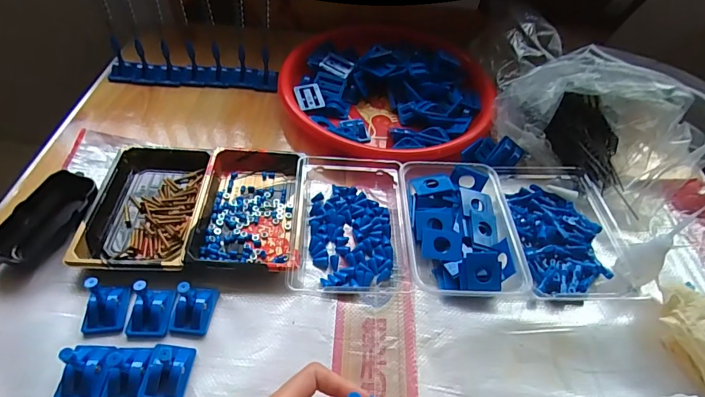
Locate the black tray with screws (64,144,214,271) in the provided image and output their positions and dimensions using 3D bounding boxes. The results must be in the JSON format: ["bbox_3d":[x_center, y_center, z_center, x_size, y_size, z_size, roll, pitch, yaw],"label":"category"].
[{"bbox_3d":[-0.218,0.007,0.445,0.107,0.024,0.160,2,49,-4],"label":"black tray with screws"}]

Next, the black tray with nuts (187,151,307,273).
[{"bbox_3d":[-0.110,0.009,0.445,0.102,0.026,0.160,1,49,-5],"label":"black tray with nuts"}]

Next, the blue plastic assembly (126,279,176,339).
[{"bbox_3d":[-0.178,0.092,0.355,0.035,0.038,0.038,4,49,-2],"label":"blue plastic assembly"}]

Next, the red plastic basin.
[{"bbox_3d":[0.046,-0.157,0.588,0.287,0.061,0.287,3,49,-3],"label":"red plastic basin"}]

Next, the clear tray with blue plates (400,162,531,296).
[{"bbox_3d":[0.111,0.030,0.442,0.108,0.035,0.155,1,49,-5],"label":"clear tray with blue plates"}]

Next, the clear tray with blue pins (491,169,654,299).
[{"bbox_3d":[0.235,0.026,0.460,0.111,0.033,0.180,2,49,-4],"label":"clear tray with blue pins"}]

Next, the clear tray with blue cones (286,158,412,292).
[{"bbox_3d":[-0.004,0.017,0.446,0.121,0.032,0.175,0,49,-6],"label":"clear tray with blue cones"}]

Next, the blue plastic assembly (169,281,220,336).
[{"bbox_3d":[-0.143,0.091,0.363,0.032,0.041,0.043,8,49,1],"label":"blue plastic assembly"}]

